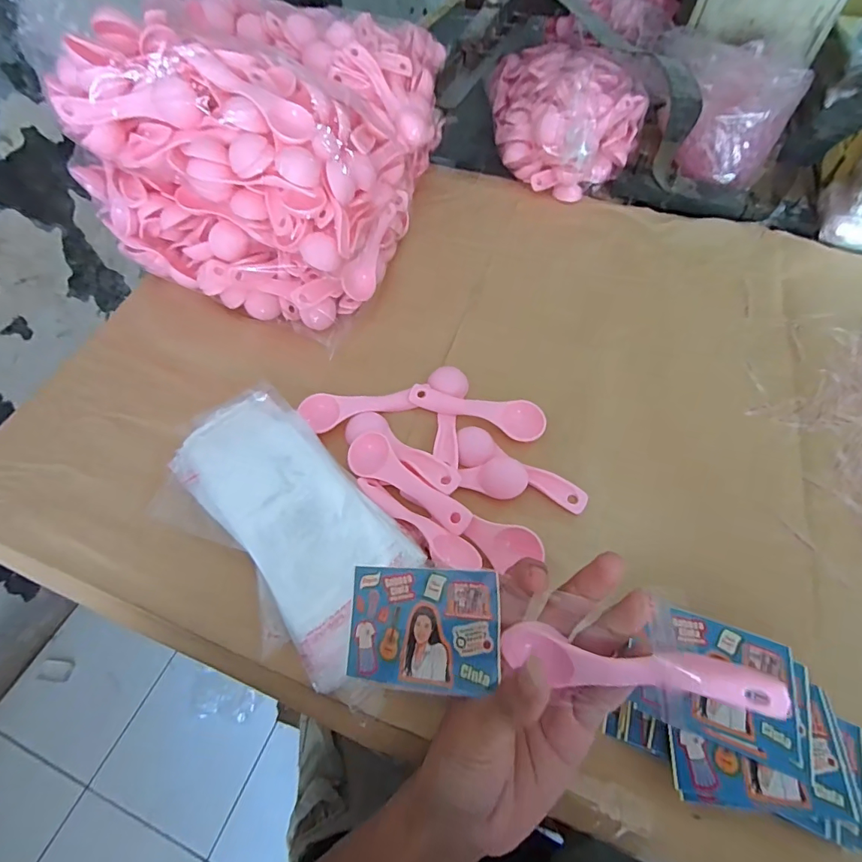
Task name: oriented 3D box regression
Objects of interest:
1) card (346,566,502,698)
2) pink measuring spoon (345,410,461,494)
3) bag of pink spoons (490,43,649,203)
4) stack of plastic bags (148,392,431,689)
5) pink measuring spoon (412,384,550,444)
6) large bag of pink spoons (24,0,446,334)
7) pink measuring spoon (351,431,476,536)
[{"bbox_3d":[-0.006,0.107,0.247,0.089,0.004,0.060,-6,71,25],"label":"card"},{"bbox_3d":[-0.024,0.014,0.351,0.107,0.012,0.031,35,62,22],"label":"pink measuring spoon"},{"bbox_3d":[0.170,-0.416,0.585,0.198,0.096,0.262,12,58,7],"label":"bag of pink spoons"},{"bbox_3d":[-0.107,0.055,0.318,0.212,0.023,0.112,38,63,23],"label":"stack of plastic bags"},{"bbox_3d":[0.039,-0.017,0.377,0.111,0.014,0.033,16,56,11],"label":"pink measuring spoon"},{"bbox_3d":[-0.152,-0.317,0.479,0.281,0.182,0.382,14,56,10],"label":"large bag of pink spoons"},{"bbox_3d":[-0.017,0.037,0.335,0.111,0.015,0.029,31,60,20],"label":"pink measuring spoon"}]

